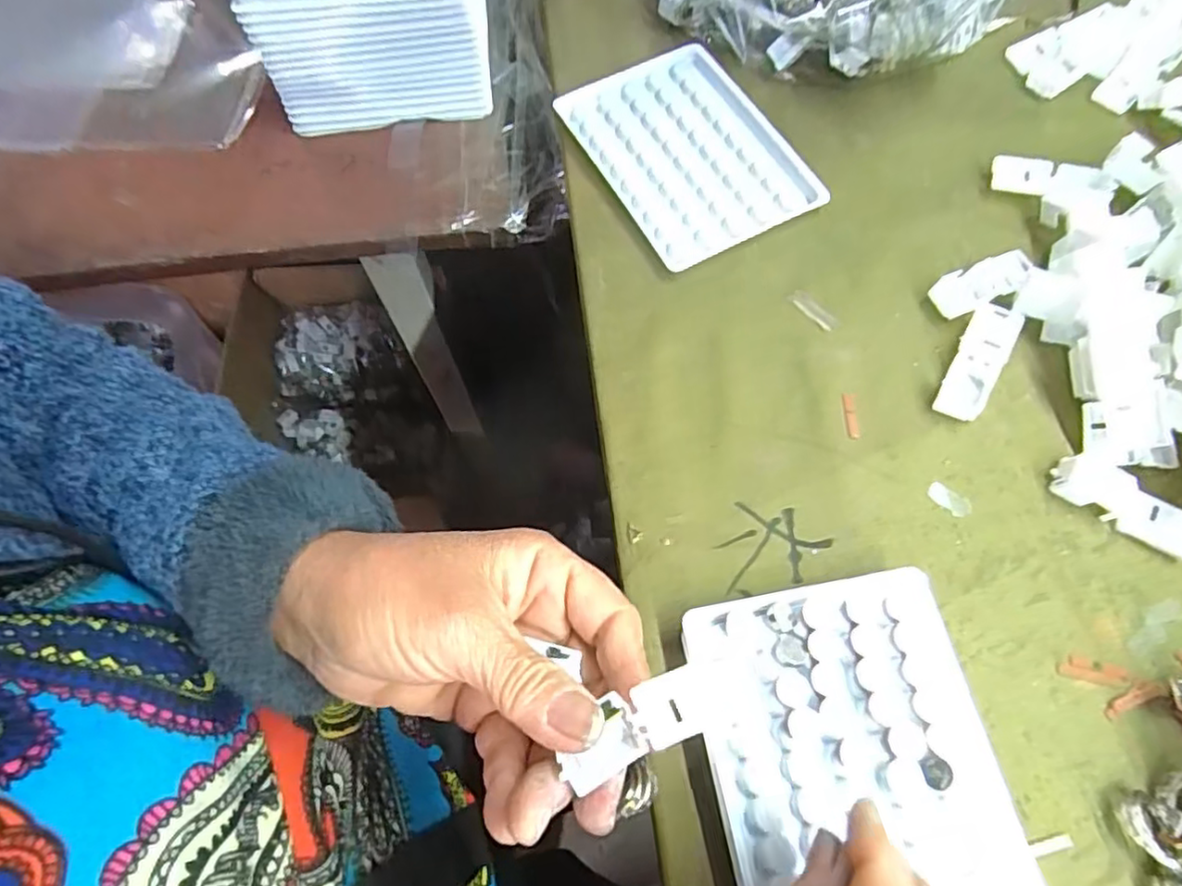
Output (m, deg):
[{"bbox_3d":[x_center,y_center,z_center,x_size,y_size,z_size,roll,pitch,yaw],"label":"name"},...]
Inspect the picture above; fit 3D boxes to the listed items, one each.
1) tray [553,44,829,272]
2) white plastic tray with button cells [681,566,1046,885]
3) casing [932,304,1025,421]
[{"bbox_3d":[0.051,-0.154,0.341,0.091,0.011,0.124,-28,69,-11],"label":"tray"},{"bbox_3d":[0.093,0.114,0.226,0.096,0.018,0.126,-10,66,-3],"label":"white plastic tray with button cells"},{"bbox_3d":[0.172,-0.036,0.290,0.020,0.012,0.056,30,70,13],"label":"casing"}]

